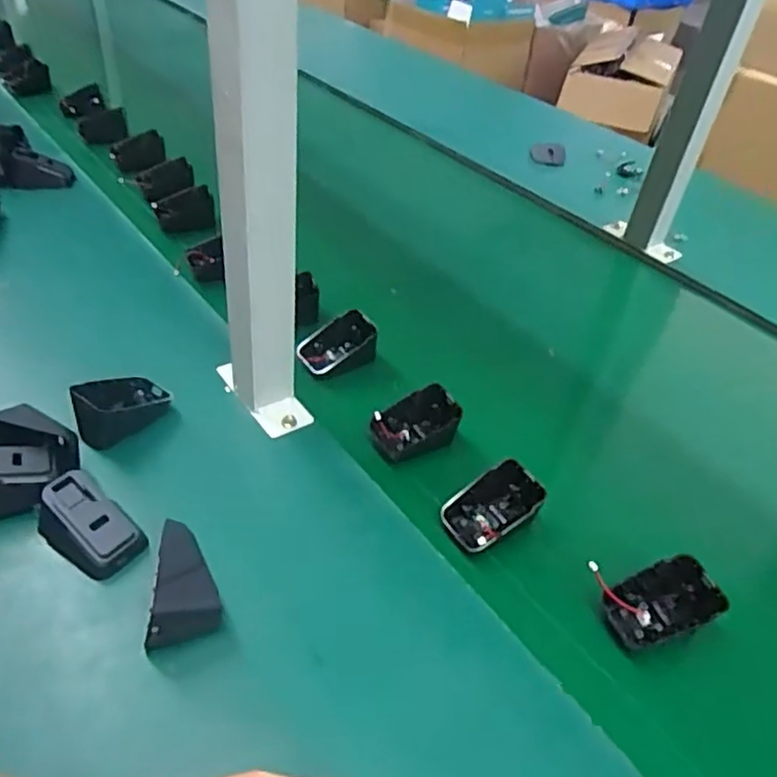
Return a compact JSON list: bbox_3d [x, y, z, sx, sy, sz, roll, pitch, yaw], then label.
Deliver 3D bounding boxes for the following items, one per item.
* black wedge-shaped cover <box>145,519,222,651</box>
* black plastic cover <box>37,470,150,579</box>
[{"bbox_3d":[-0.132,0.121,0.410,0.043,0.051,0.063,-13,45,-19],"label":"black wedge-shaped cover"},{"bbox_3d":[-0.202,0.090,0.437,0.071,0.040,0.045,27,46,23],"label":"black plastic cover"}]

